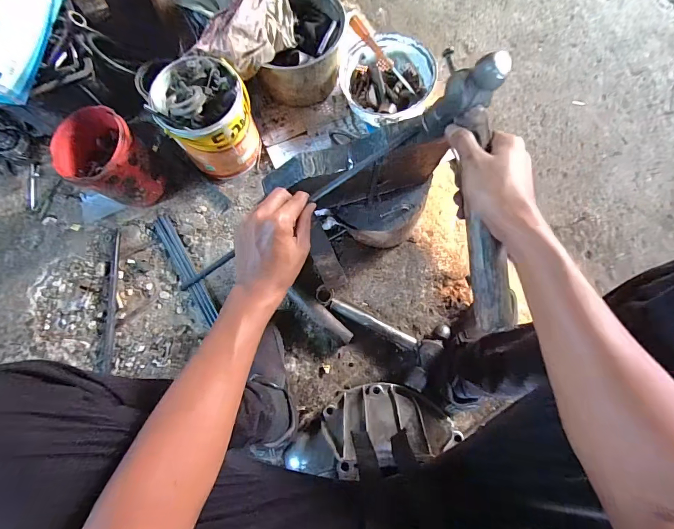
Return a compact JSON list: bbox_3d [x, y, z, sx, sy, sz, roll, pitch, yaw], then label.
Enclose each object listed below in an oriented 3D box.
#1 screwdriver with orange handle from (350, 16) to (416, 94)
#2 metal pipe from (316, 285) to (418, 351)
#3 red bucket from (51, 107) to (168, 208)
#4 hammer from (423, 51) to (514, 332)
[{"bbox_3d":[0.103,-0.476,0.803,0.028,0.031,0.211,-44,99,-11],"label":"screwdriver with orange handle"},{"bbox_3d":[0.060,0.113,0.728,0.231,0.032,0.037,28,76,10],"label":"metal pipe"},{"bbox_3d":[-0.486,-0.216,0.758,0.150,0.175,0.147,-1,74,3],"label":"red bucket"},{"bbox_3d":[0.151,-0.066,0.378,0.049,0.096,0.275,-8,93,-1],"label":"hammer"}]

